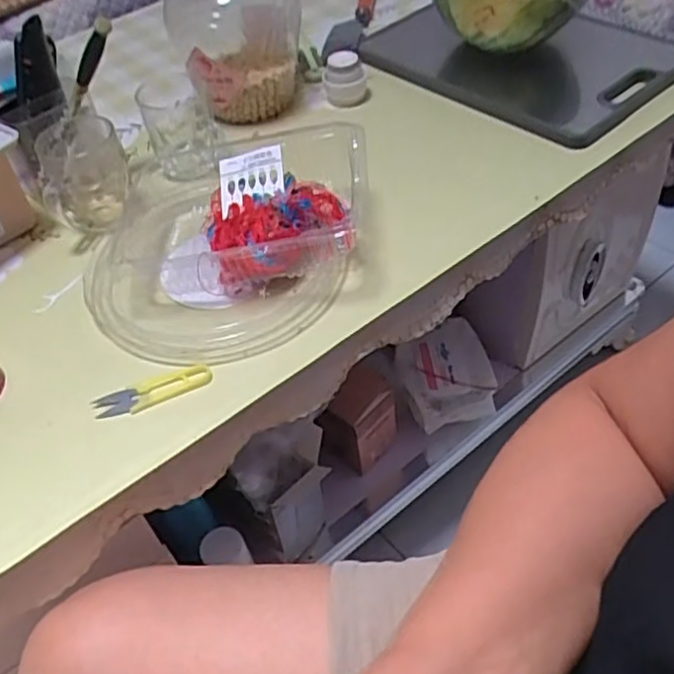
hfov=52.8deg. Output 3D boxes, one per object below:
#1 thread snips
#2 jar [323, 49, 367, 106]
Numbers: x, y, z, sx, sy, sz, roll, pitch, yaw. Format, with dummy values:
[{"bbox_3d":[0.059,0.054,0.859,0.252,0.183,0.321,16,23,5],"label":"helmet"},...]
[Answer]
[{"bbox_3d":[-0.147,0.043,0.541,0.093,0.005,0.026,-17,48,-9],"label":"thread snips"},{"bbox_3d":[0.009,-0.322,0.839,0.053,0.049,0.061,-6,47,1],"label":"jar"}]

